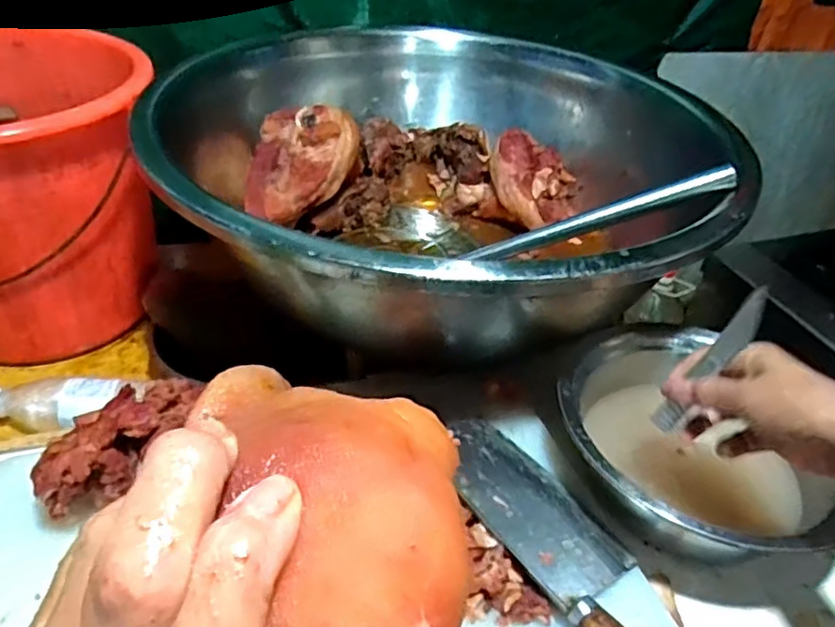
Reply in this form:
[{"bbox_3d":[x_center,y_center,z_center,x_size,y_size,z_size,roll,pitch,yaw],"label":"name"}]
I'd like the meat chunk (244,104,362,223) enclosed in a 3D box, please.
[{"bbox_3d":[-0.147,-0.191,0.769,0.147,0.105,0.115,-4,38,-10],"label":"meat chunk"}]

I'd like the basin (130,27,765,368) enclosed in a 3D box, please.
[{"bbox_3d":[0.046,-0.146,0.709,0.544,0.205,0.591,3,38,-2],"label":"basin"}]

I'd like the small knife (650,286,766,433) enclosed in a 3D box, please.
[{"bbox_3d":[0.222,0.040,0.462,0.013,0.137,0.019,10,34,-24],"label":"small knife"}]

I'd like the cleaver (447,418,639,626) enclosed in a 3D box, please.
[{"bbox_3d":[0.116,0.177,0.471,0.092,0.027,0.276,-21,44,-29],"label":"cleaver"}]

